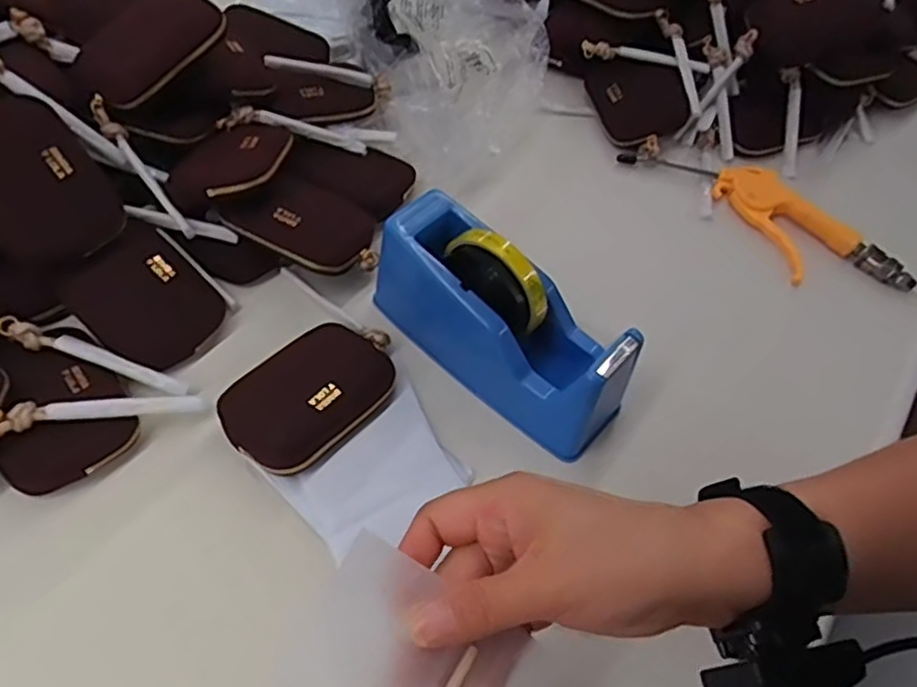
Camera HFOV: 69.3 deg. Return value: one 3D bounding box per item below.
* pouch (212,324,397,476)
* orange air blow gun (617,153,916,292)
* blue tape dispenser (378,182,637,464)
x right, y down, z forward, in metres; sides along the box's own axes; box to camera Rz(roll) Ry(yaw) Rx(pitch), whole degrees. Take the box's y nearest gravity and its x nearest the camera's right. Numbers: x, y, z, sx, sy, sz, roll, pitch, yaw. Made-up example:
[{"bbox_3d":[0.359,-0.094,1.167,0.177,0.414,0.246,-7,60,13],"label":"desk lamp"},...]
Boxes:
[{"bbox_3d":[-0.097,0.034,0.465,0.072,0.031,0.127,35,59,17],"label":"pouch"},{"bbox_3d":[0.283,-0.124,0.617,0.080,0.022,0.266,-36,66,-26],"label":"orange air blow gun"},{"bbox_3d":[0.031,-0.022,0.476,0.073,0.098,0.203,-38,67,-27],"label":"blue tape dispenser"}]

